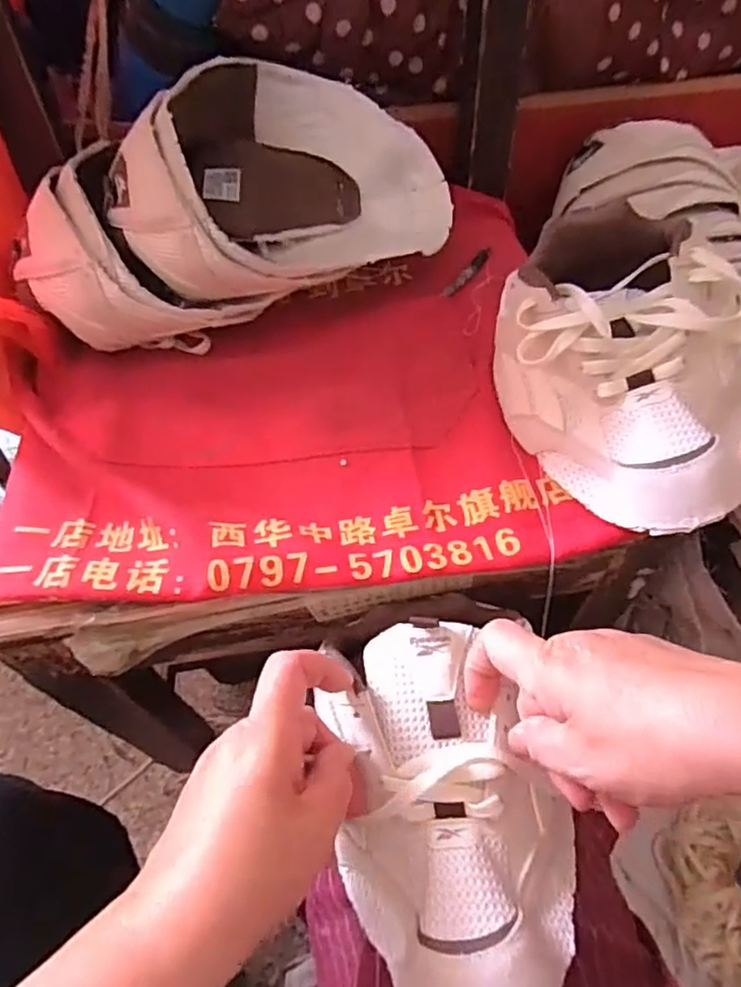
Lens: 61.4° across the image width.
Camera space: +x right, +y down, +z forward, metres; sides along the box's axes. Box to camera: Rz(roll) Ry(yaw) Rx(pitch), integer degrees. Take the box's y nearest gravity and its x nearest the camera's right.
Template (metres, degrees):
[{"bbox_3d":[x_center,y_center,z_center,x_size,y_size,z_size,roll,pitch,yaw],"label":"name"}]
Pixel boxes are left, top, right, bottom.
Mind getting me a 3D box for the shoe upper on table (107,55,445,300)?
[{"bbox_3d":[-0.059,-0.219,0.436,0.230,0.095,0.145,-32,63,-17],"label":"shoe upper on table"}]

